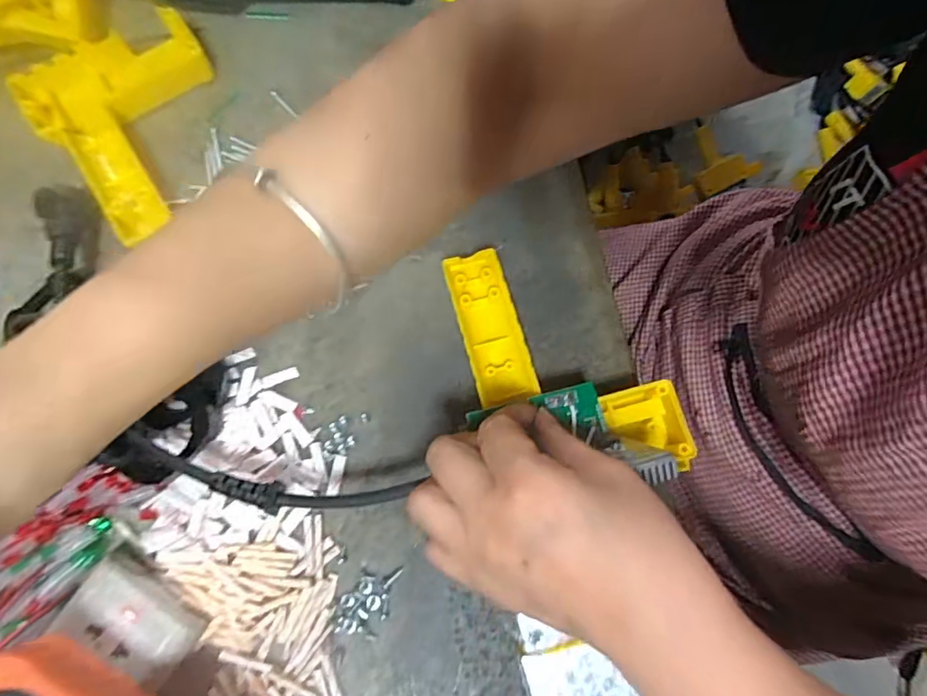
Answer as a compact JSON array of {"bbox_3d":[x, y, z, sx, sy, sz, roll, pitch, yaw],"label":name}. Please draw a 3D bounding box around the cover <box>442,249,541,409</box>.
[{"bbox_3d":[0.015,-0.012,0.308,0.034,0.009,0.088,-15,79,-4],"label":"cover"}]

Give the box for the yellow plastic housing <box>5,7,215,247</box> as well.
[{"bbox_3d":[-0.208,-0.151,0.353,0.115,0.021,0.145,-38,78,-11],"label":"yellow plastic housing"}]

